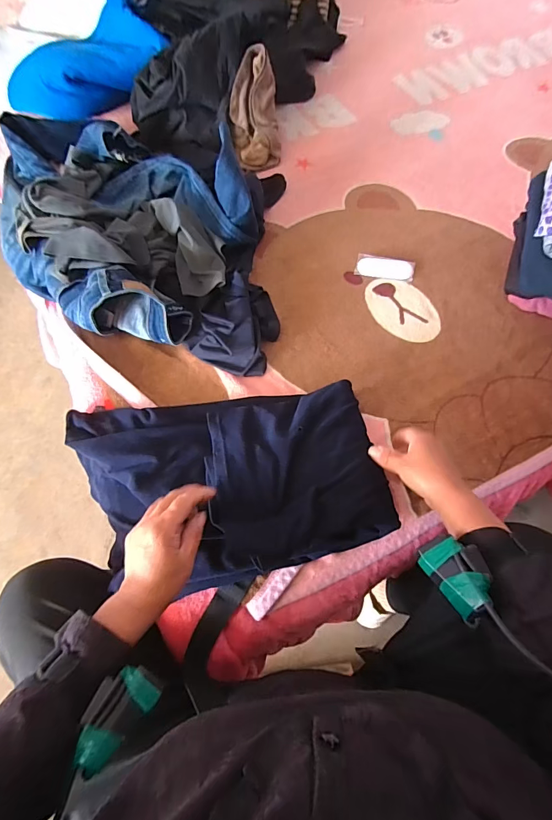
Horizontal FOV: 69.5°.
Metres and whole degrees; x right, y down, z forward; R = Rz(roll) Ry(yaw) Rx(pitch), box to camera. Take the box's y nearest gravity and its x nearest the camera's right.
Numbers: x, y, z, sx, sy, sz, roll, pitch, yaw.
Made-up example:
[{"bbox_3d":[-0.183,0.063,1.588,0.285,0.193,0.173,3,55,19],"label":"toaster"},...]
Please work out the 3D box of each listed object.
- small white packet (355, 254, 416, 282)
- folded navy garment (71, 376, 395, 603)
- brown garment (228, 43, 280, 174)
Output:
[{"bbox_3d":[0.193,-0.253,0.700,0.101,0.004,0.052,8,67,4],"label":"small white packet"},{"bbox_3d":[-0.068,0.086,0.498,0.393,0.083,0.232,-7,69,-1],"label":"folded navy garment"},{"bbox_3d":[-0.042,-0.588,0.790,0.098,0.047,0.203,0,104,1],"label":"brown garment"}]

